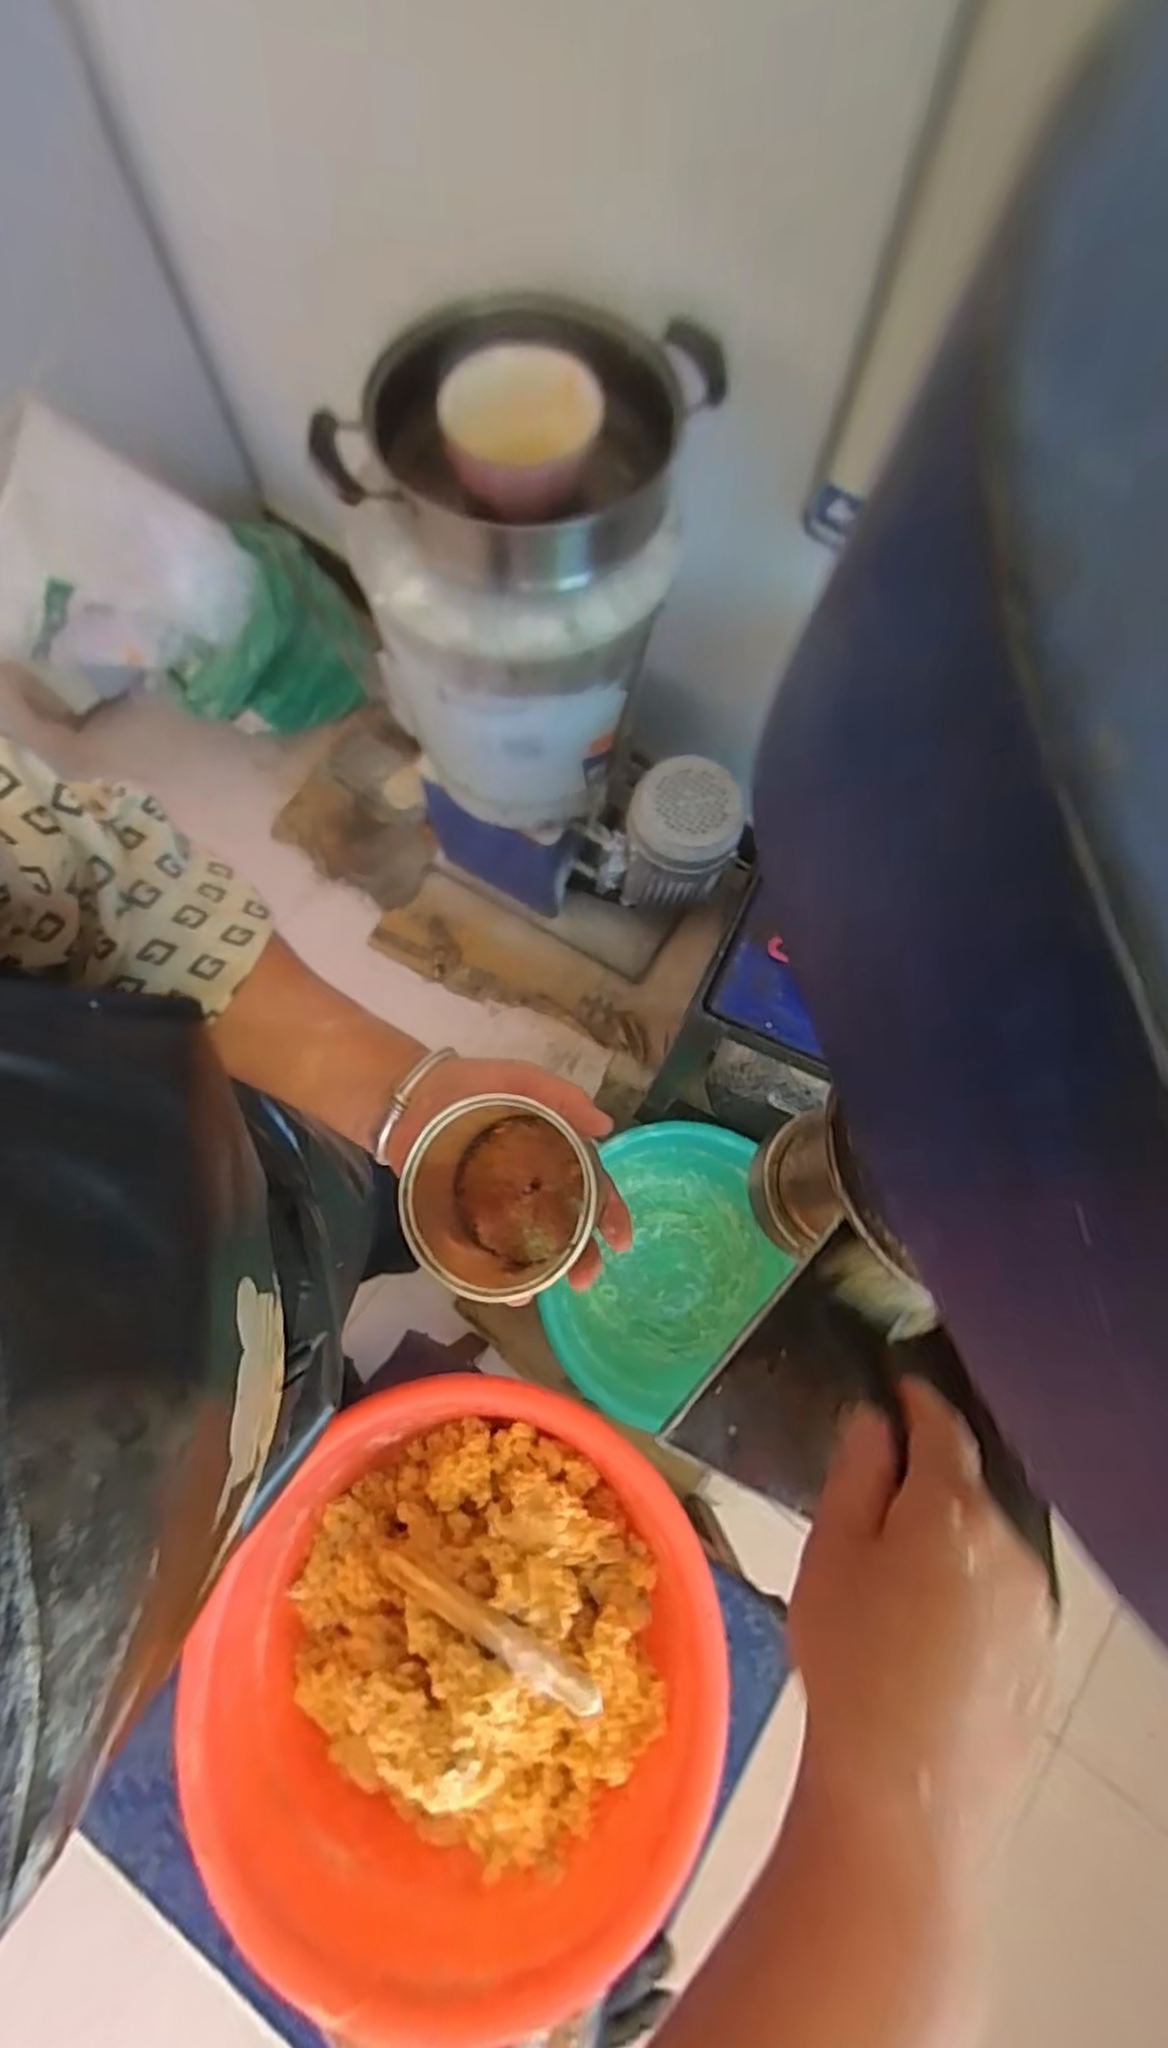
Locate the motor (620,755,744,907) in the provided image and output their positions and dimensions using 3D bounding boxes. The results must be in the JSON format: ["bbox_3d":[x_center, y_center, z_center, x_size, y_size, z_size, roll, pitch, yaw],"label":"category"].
[{"bbox_3d":[0.143,-0.287,1.186,0.160,0.259,0.164,10,74,1],"label":"motor"}]

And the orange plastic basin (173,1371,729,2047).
[{"bbox_3d":[-0.108,0.535,0.642,0.379,0.160,0.413,0,74,-2],"label":"orange plastic basin"}]

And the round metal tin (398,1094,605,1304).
[{"bbox_3d":[-0.038,0.077,0.344,0.074,0.093,0.080,10,74,1],"label":"round metal tin"}]

